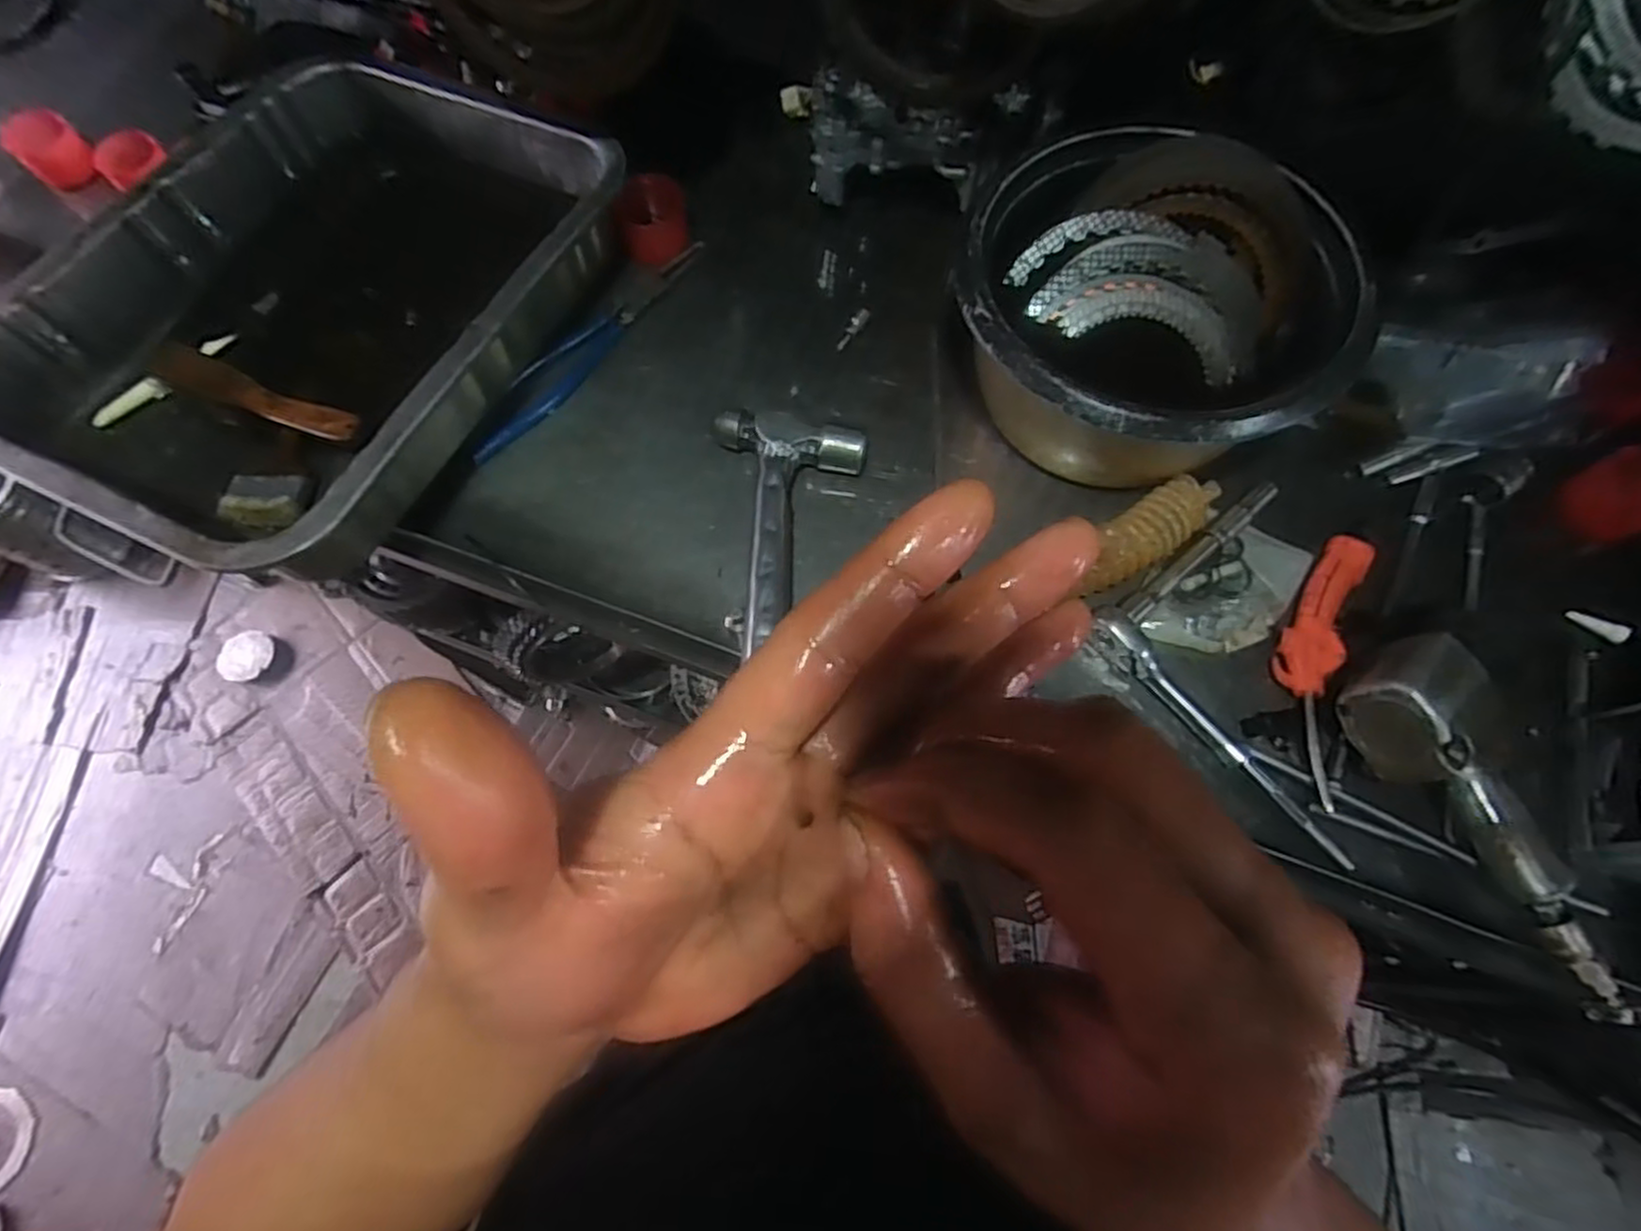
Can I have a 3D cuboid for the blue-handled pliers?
[{"bbox_3d":[-0.214,-0.260,0.692,0.042,0.016,0.307,31,74,11],"label":"blue-handled pliers"}]

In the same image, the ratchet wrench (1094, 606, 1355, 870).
[{"bbox_3d":[0.290,0.087,0.549,0.024,0.026,0.235,-35,74,-11],"label":"ratchet wrench"}]

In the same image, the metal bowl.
[{"bbox_3d":[0.257,-0.235,0.615,0.283,0.147,0.279,0,71,0],"label":"metal bowl"}]

